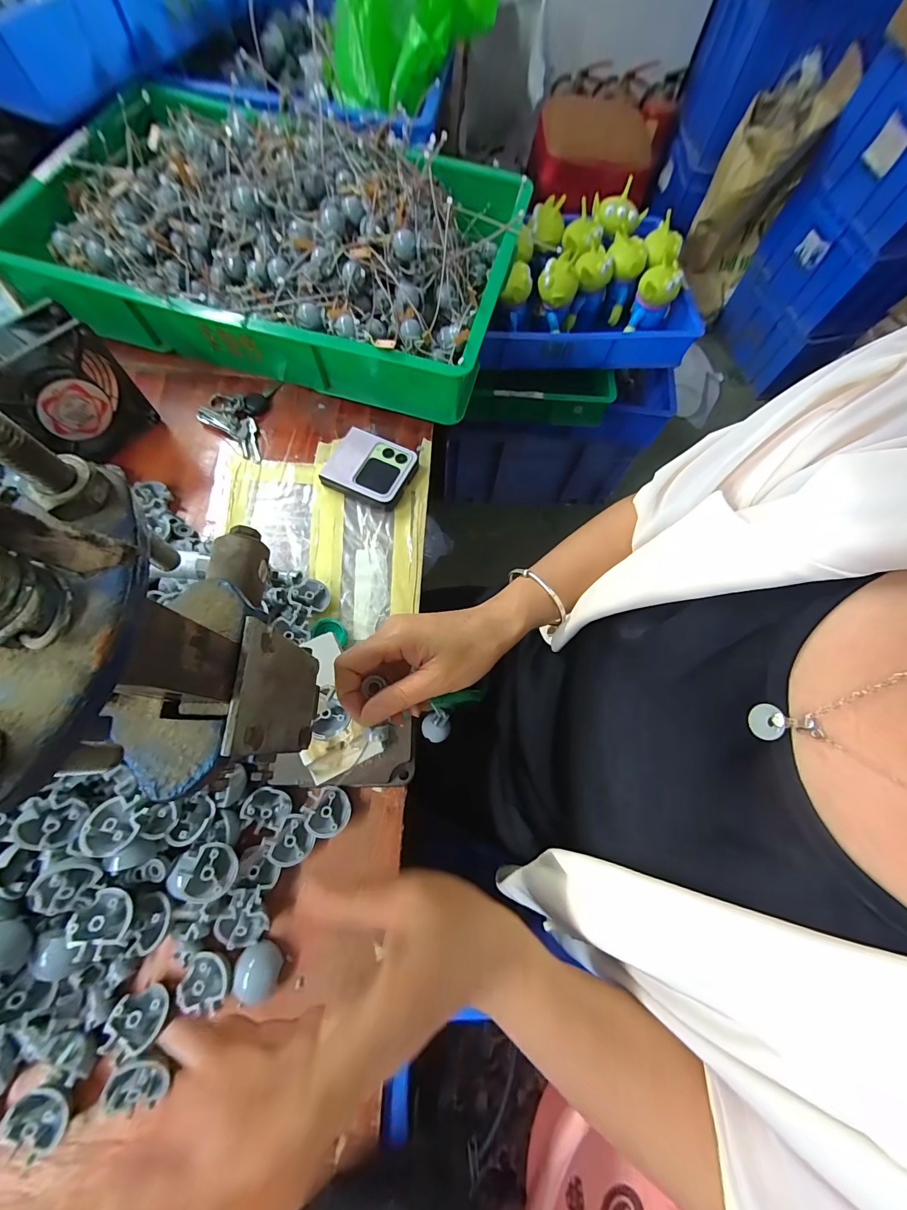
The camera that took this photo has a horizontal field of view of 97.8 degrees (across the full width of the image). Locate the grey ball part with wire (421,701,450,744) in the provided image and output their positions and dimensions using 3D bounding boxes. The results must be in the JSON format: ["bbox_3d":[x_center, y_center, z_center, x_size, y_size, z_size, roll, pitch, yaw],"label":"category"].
[{"bbox_3d":[-0.014,0.101,0.332,0.023,0.020,0.025,1,71,-2],"label":"grey ball part with wire"}]

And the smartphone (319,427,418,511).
[{"bbox_3d":[-0.092,-0.150,0.439,0.087,0.021,0.077,26,72,7],"label":"smartphone"}]

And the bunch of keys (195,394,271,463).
[{"bbox_3d":[-0.256,-0.209,0.454,0.071,0.016,0.090,-1,71,-2],"label":"bunch of keys"}]

